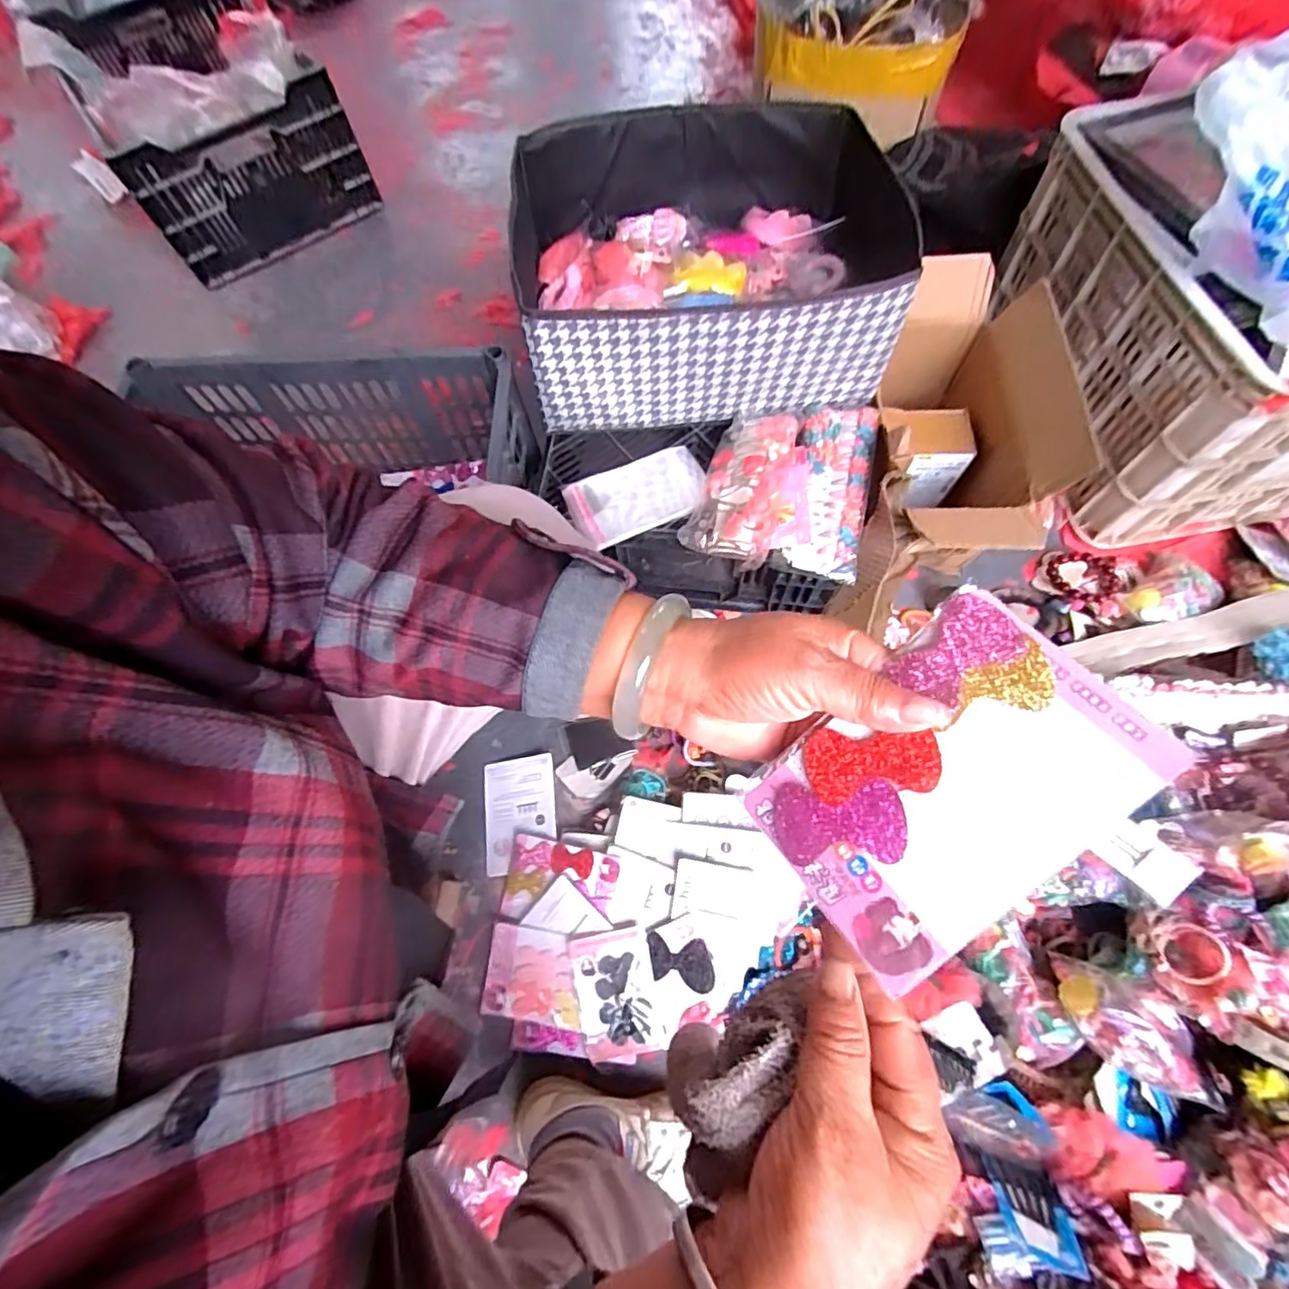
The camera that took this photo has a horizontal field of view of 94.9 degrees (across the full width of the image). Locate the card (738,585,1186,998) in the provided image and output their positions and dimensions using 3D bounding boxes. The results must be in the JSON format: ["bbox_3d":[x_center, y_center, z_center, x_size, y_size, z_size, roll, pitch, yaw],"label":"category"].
[{"bbox_3d":[0.119,0.056,0.240,0.136,0.007,0.096,-44,63,10],"label":"card"}]

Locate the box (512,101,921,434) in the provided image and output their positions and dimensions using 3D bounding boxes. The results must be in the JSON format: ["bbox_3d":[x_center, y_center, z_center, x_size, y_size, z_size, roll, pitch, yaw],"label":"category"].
[{"bbox_3d":[0.075,-0.446,0.712,0.444,0.167,0.342,-4,67,2],"label":"box"}]

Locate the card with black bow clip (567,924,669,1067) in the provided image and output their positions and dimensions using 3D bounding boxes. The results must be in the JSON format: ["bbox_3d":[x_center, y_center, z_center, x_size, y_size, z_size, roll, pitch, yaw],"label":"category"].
[{"bbox_3d":[-0.030,0.389,0.656,0.091,0.013,0.127,-15,74,6],"label":"card with black bow clip"}]

